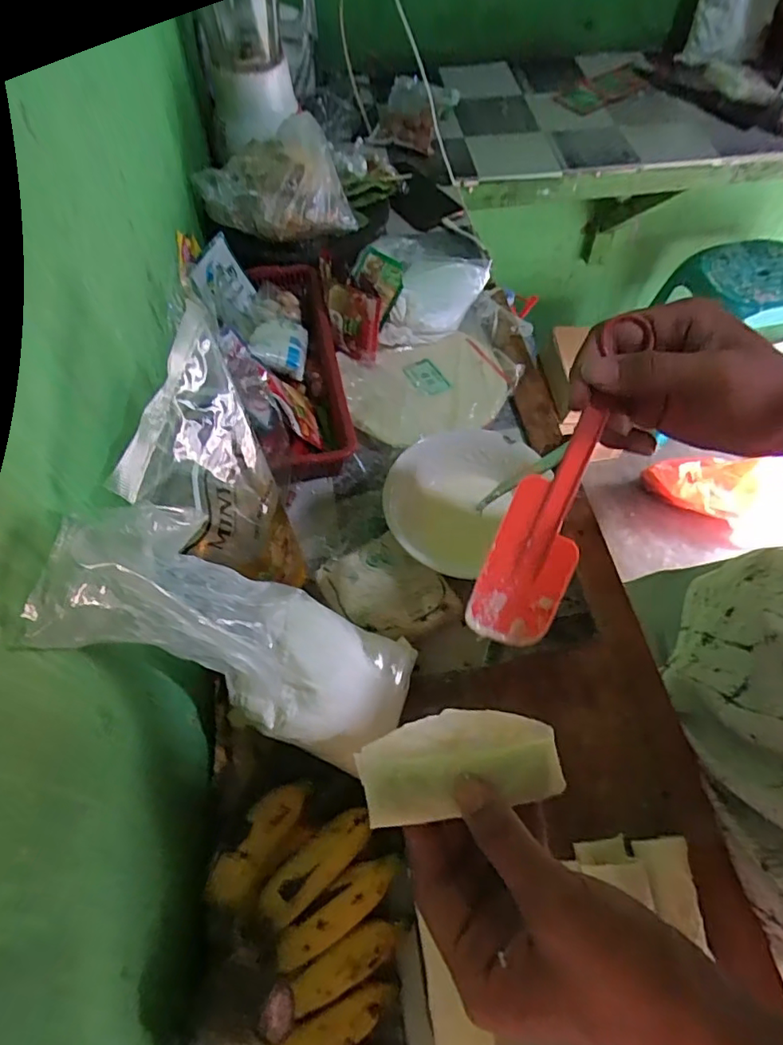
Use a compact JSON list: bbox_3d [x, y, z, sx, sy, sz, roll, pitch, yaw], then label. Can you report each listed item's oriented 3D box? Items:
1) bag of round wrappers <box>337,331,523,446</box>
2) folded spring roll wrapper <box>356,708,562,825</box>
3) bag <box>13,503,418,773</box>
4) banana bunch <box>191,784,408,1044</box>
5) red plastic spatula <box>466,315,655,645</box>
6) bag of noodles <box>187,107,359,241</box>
[{"bbox_3d":[0.044,-0.155,0.630,0.191,0.027,0.149,-15,61,-8],"label":"bag of round wrappers"},{"bbox_3d":[0.035,0.122,0.287,0.100,0.009,0.046,-7,60,-4],"label":"folded spring roll wrapper"},{"bbox_3d":[-0.086,0.075,0.351,0.070,0.274,0.101,-10,54,31],"label":"bag"},{"bbox_3d":[-0.054,0.260,0.346,0.116,0.093,0.181,-3,60,-1],"label":"banana bunch"},{"bbox_3d":[0.087,0.003,0.320,0.048,0.014,0.136,21,95,12],"label":"red plastic spatula"},{"bbox_3d":[-0.152,-0.431,0.714,0.178,0.060,0.150,-19,61,-11],"label":"bag of noodles"}]

